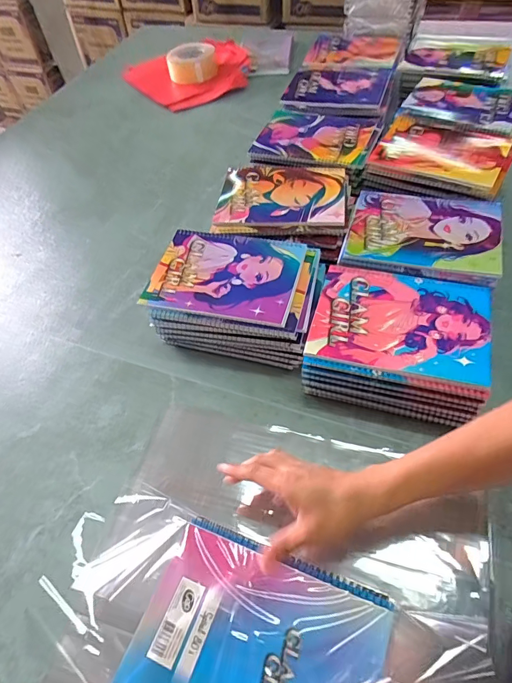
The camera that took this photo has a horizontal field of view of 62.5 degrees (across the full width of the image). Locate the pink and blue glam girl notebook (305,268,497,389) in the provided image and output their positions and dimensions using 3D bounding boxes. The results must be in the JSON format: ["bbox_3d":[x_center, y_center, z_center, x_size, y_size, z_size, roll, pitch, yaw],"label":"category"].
[{"bbox_3d":[0.169,-0.026,0.491,0.192,0.007,0.140,10,55,13],"label":"pink and blue glam girl notebook"}]

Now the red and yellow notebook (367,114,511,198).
[{"bbox_3d":[0.302,-0.313,0.685,0.205,0.020,0.163,24,59,22],"label":"red and yellow notebook"}]

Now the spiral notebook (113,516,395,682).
[{"bbox_3d":[-0.002,0.253,0.347,0.195,0.015,0.154,16,56,17],"label":"spiral notebook"}]

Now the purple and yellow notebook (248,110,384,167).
[{"bbox_3d":[0.107,-0.363,0.745,0.198,0.021,0.164,18,57,18],"label":"purple and yellow notebook"}]

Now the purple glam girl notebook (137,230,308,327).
[{"bbox_3d":[-0.041,-0.091,0.559,0.192,0.011,0.143,10,55,13],"label":"purple glam girl notebook"}]

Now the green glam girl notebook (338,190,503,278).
[{"bbox_3d":[0.229,-0.159,0.582,0.194,0.017,0.166,10,55,13],"label":"green glam girl notebook"}]

